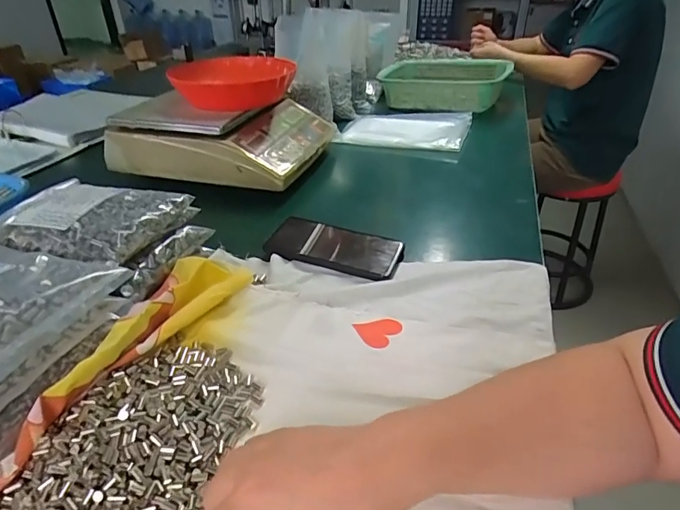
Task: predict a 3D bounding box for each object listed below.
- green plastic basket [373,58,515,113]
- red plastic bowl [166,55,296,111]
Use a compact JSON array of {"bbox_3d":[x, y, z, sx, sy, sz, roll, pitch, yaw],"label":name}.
[{"bbox_3d":[0.241,-0.397,1.053,0.288,0.091,0.239,7,35,11],"label":"green plastic basket"},{"bbox_3d":[-0.176,-0.292,0.756,0.192,0.059,0.164,-2,34,-2],"label":"red plastic bowl"}]

